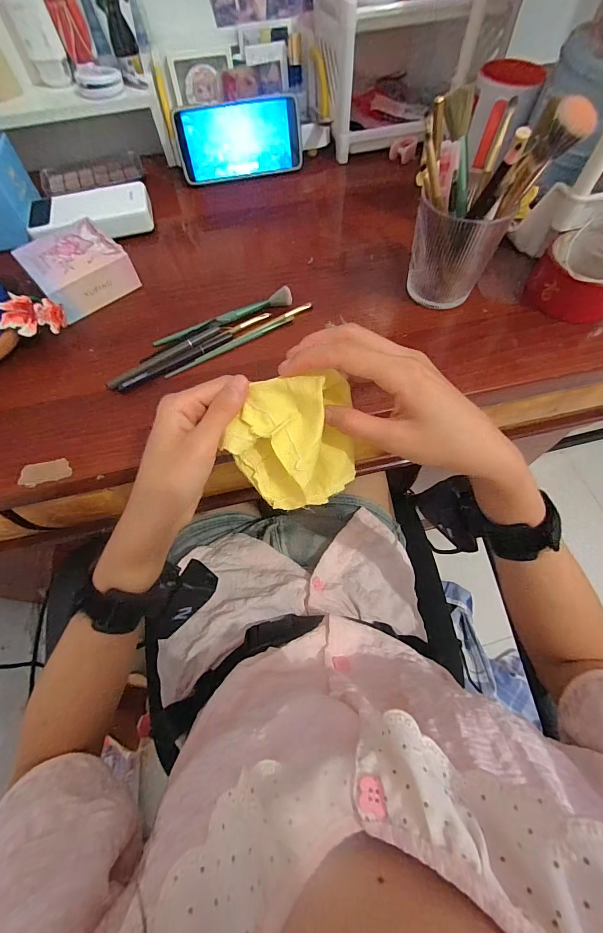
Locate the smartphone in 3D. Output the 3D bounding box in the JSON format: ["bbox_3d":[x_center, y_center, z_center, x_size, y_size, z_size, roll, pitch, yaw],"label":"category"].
[{"bbox_3d":[-0.084,-0.445,0.497,0.164,0.078,0.012,-12,42,-6],"label":"smartphone"}]

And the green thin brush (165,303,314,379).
[{"bbox_3d":[-0.062,-0.135,0.386,0.174,0.007,0.012,-32,67,-14],"label":"green thin brush"}]

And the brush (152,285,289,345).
[{"bbox_3d":[-0.083,-0.162,0.393,0.156,0.015,0.016,-24,66,-10],"label":"brush"}]

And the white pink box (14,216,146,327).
[{"bbox_3d":[-0.253,-0.225,0.411,0.093,0.039,0.098,-39,69,-16],"label":"white pink box"}]

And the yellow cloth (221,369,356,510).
[{"bbox_3d":[-0.006,-0.016,0.263,0.086,0.040,0.093,-6,104,-1],"label":"yellow cloth"}]

